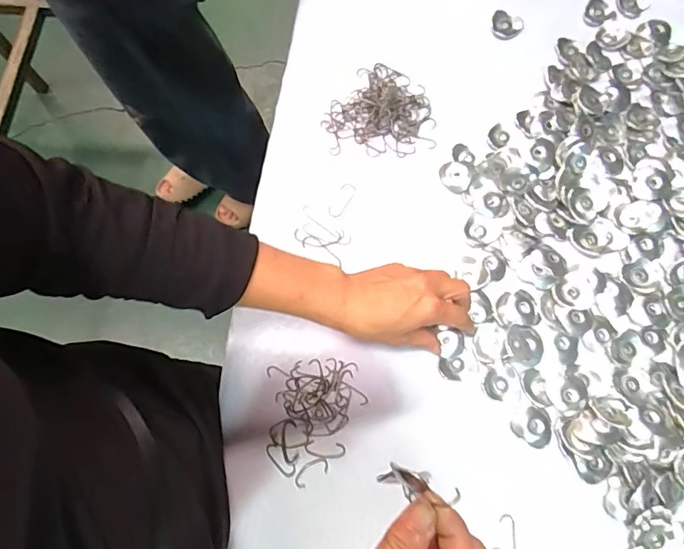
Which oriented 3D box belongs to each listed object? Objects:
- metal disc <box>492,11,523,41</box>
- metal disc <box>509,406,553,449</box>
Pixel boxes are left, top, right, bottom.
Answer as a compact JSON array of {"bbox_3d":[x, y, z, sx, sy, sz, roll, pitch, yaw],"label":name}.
[{"bbox_3d":[0.191,-0.290,0.550,0.035,0.006,0.036,0,73,0],"label":"metal disc"},{"bbox_3d":[0.174,0.138,0.422,0.033,0.006,0.033,0,73,0],"label":"metal disc"}]

